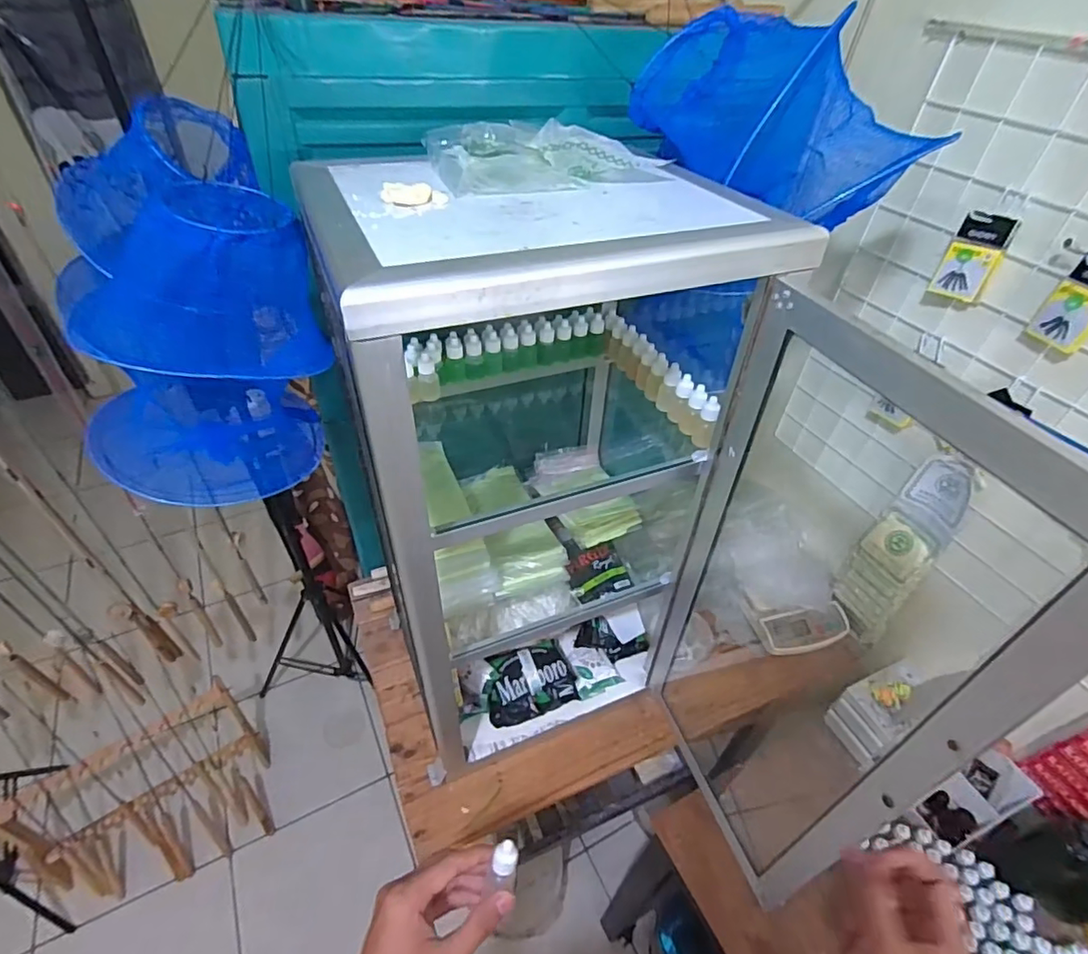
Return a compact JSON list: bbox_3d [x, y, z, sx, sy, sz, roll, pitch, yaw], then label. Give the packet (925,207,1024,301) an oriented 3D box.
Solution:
[{"bbox_3d":[0.511,-0.262,0.660,0.056,0.094,0.030,32,49,26],"label":"packet"}]

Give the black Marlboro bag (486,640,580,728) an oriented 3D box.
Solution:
[{"bbox_3d":[-0.018,0.290,0.795,0.132,0.063,0.079,-15,47,-20],"label":"black Marlboro bag"}]

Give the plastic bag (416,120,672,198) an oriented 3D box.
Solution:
[{"bbox_3d":[0.006,-0.290,0.492,0.206,0.032,0.117,-7,45,-13],"label":"plastic bag"}]

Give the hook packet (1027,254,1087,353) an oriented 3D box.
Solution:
[{"bbox_3d":[0.571,-0.187,0.590,0.018,0.094,0.051,-28,52,-30],"label":"hook packet"}]

